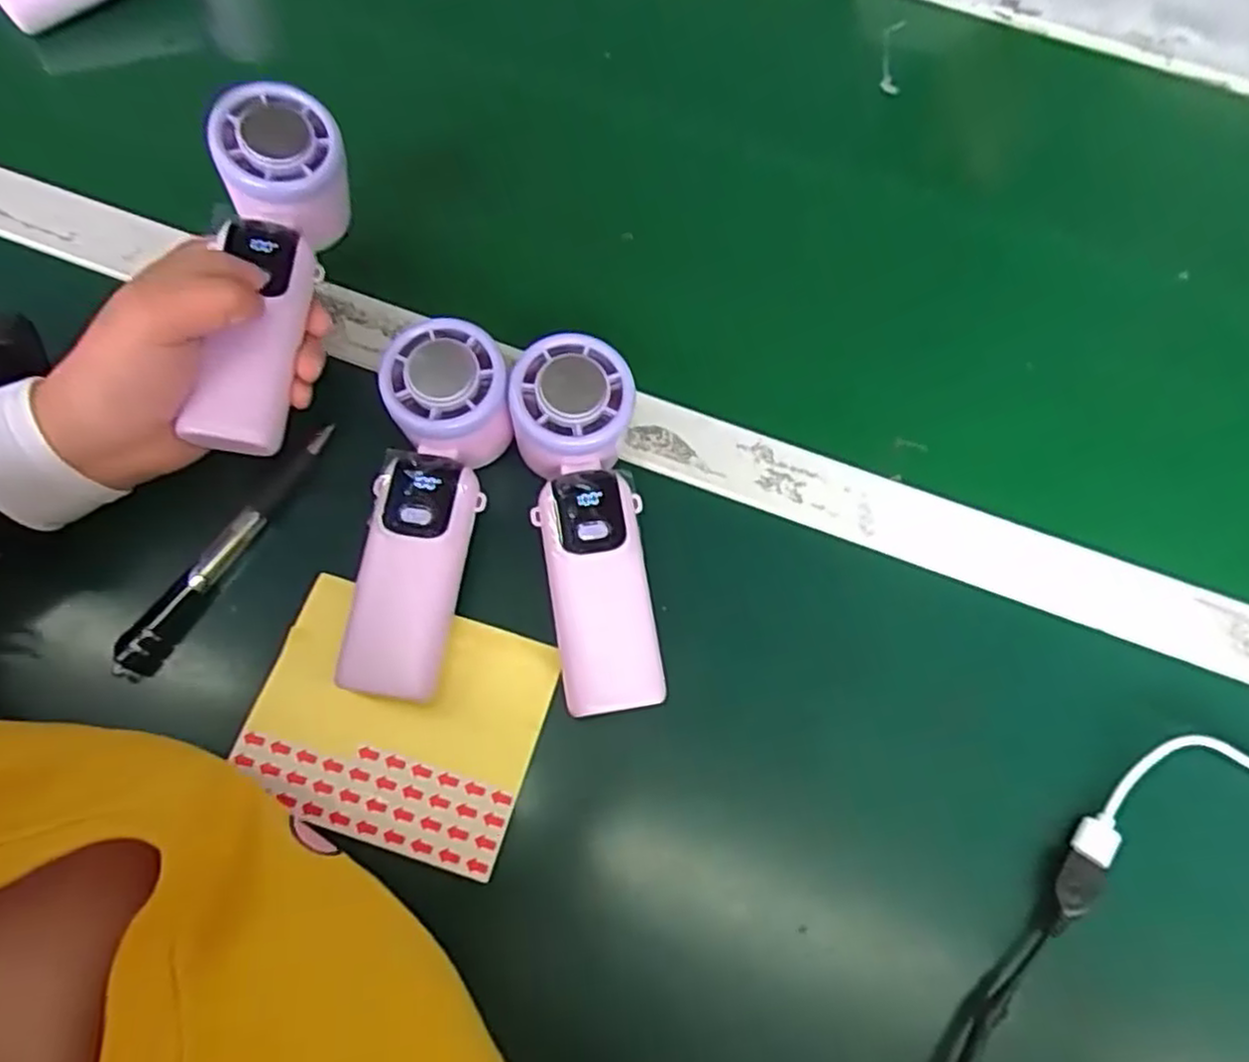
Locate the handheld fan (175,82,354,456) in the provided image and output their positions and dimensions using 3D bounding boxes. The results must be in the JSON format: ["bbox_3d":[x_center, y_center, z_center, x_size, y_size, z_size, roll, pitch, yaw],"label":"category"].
[{"bbox_3d":[-0.163,-0.117,0.343,0.050,0.053,0.163,5,82,1],"label":"handheld fan"}]

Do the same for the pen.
[{"bbox_3d":[-0.182,0.007,0.342,0.014,0.013,0.137,30,69,8],"label":"pen"}]

